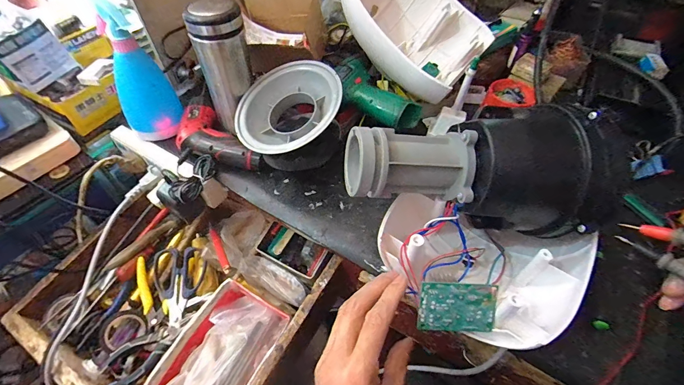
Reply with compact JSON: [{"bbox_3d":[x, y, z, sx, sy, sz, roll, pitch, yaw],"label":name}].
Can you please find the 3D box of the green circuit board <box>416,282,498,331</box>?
[{"bbox_3d":[0.106,0.107,0.315,0.068,0.047,0.004,2,13,1],"label":"green circuit board"}]

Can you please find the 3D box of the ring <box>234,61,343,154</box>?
[{"bbox_3d":[-0.072,-0.116,0.481,0.151,0.043,0.151,-6,67,14],"label":"ring"}]

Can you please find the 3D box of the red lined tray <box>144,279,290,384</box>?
[{"bbox_3d":[-0.178,0.239,0.467,0.127,0.060,0.209,26,56,19],"label":"red lined tray"}]

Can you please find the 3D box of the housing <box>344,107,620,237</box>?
[{"bbox_3d":[0.130,-0.024,0.341,0.236,0.092,0.099,4,52,2],"label":"housing"}]

